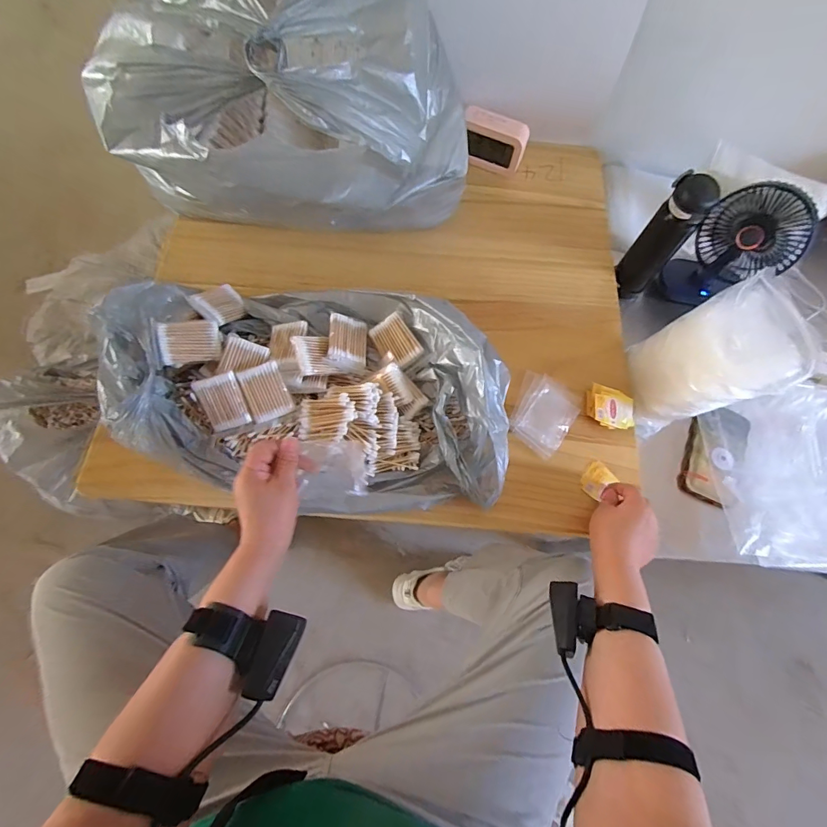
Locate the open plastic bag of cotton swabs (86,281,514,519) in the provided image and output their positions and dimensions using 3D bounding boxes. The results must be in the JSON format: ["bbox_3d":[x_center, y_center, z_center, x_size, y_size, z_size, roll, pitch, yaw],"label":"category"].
[{"bbox_3d":[-0.136,-0.038,0.562,0.537,0.104,0.302,14,68,3],"label":"open plastic bag of cotton swabs"}]

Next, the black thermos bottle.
[{"bbox_3d":[0.394,-0.273,0.666,0.067,0.196,0.058,38,71,12],"label":"black thermos bottle"}]

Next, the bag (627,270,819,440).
[{"bbox_3d":[0.401,-0.065,0.577,0.118,0.231,0.130,4,68,-1],"label":"bag"}]

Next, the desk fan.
[{"bbox_3d":[0.546,-0.279,0.696,0.144,0.184,0.109,31,70,10],"label":"desk fan"}]

